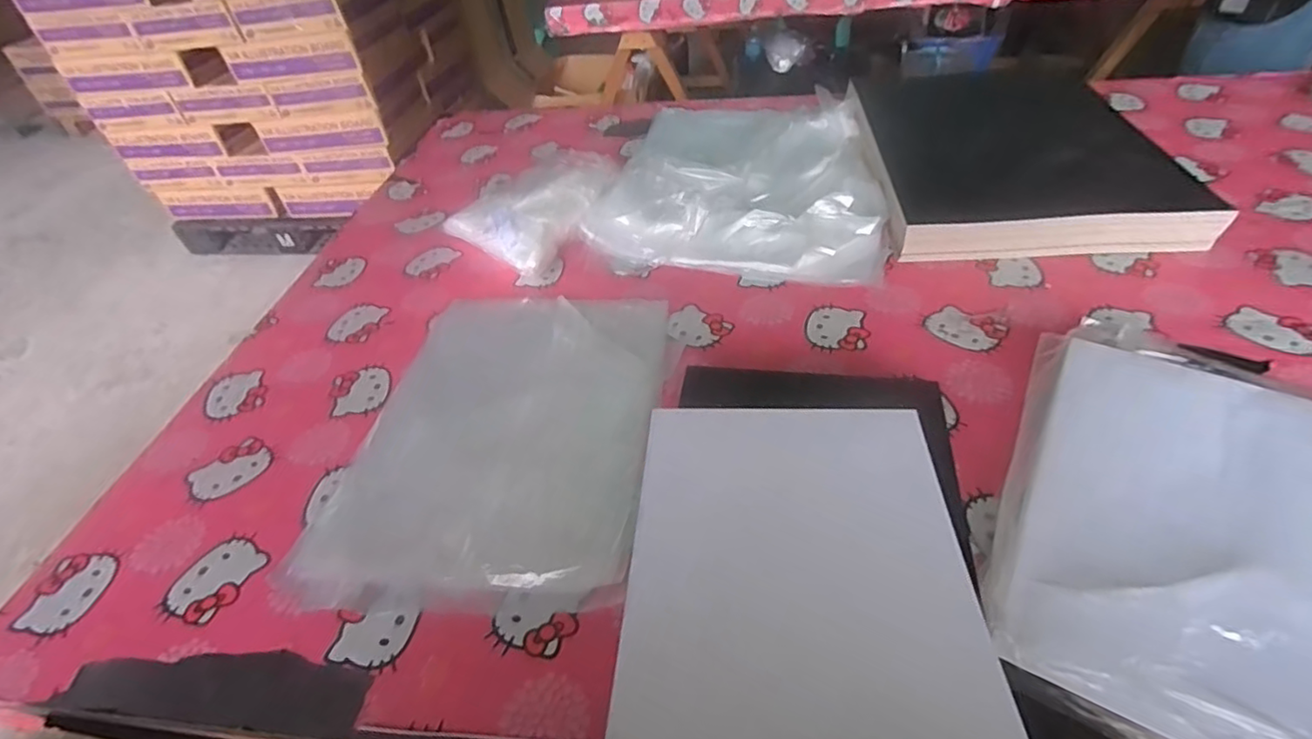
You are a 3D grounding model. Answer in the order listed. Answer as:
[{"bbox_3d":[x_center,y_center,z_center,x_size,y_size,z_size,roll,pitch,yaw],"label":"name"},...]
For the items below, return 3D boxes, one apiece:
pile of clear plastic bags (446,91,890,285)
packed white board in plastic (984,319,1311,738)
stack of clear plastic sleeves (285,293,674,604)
[{"bbox_3d":[0.043,-0.338,1.005,0.596,0.089,0.534,2,44,9],"label":"pile of clear plastic bags"},{"bbox_3d":[0.473,0.129,0.480,0.348,0.033,0.411,24,52,30],"label":"packed white board in plastic"},{"bbox_3d":[-0.158,0.055,0.675,0.323,0.020,0.410,3,44,10],"label":"stack of clear plastic sleeves"}]

